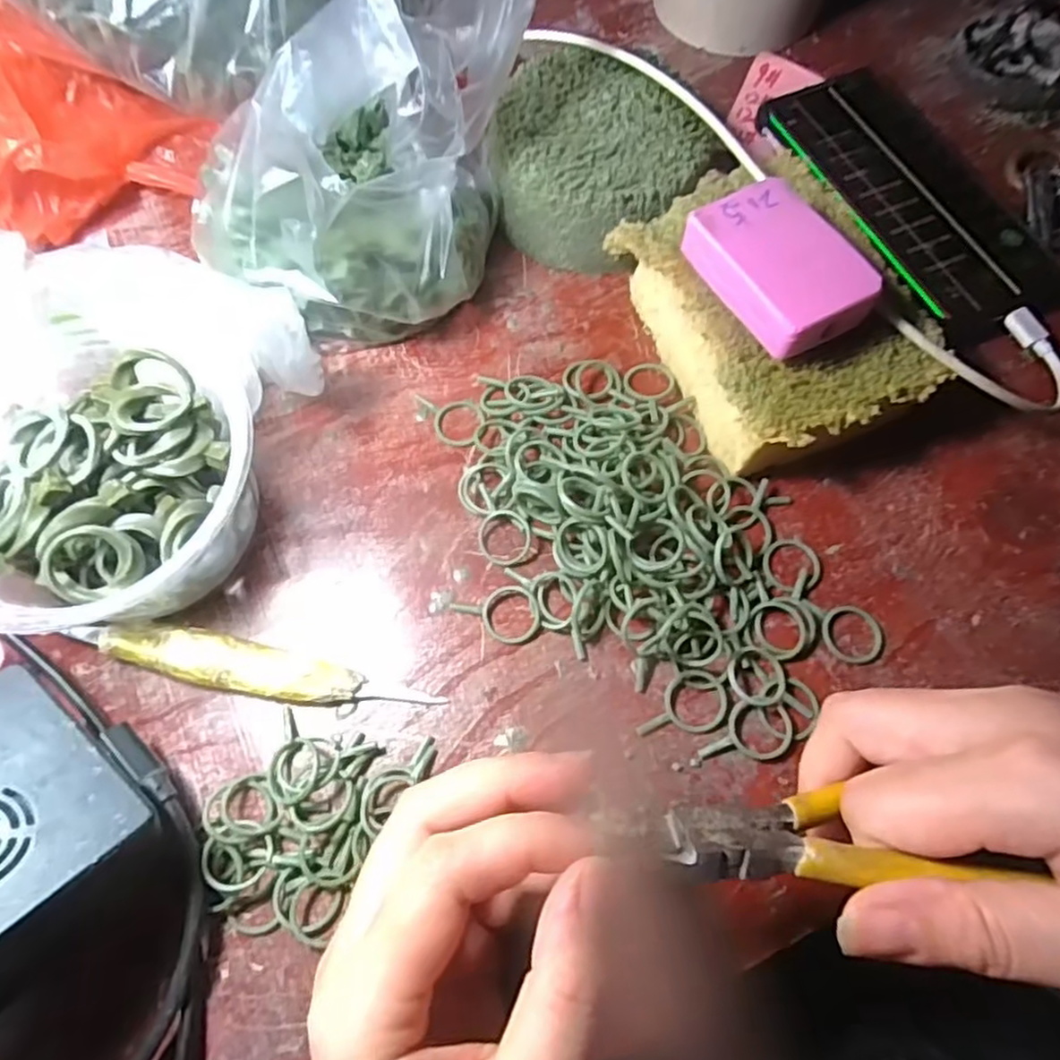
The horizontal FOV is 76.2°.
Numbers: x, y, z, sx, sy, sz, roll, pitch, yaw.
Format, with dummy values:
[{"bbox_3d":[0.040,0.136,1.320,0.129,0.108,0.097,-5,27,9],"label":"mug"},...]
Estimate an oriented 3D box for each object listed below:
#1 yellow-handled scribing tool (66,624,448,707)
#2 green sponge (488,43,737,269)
[{"bbox_3d":[-0.103,0.053,0.253,0.136,0.011,0.019,14,69,6],"label":"yellow-handled scribing tool"},{"bbox_3d":[0.026,-0.173,0.324,0.084,0.046,0.097,-41,73,-14],"label":"green sponge"}]

